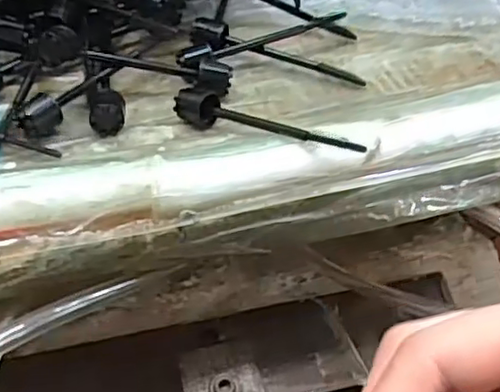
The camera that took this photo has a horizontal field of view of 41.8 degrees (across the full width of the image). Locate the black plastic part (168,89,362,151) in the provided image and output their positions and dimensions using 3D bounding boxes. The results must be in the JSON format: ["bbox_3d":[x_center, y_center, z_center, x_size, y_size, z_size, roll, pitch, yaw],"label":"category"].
[{"bbox_3d":[0.005,-0.028,0.263,0.087,0.015,0.014,19,45,32],"label":"black plastic part"}]

